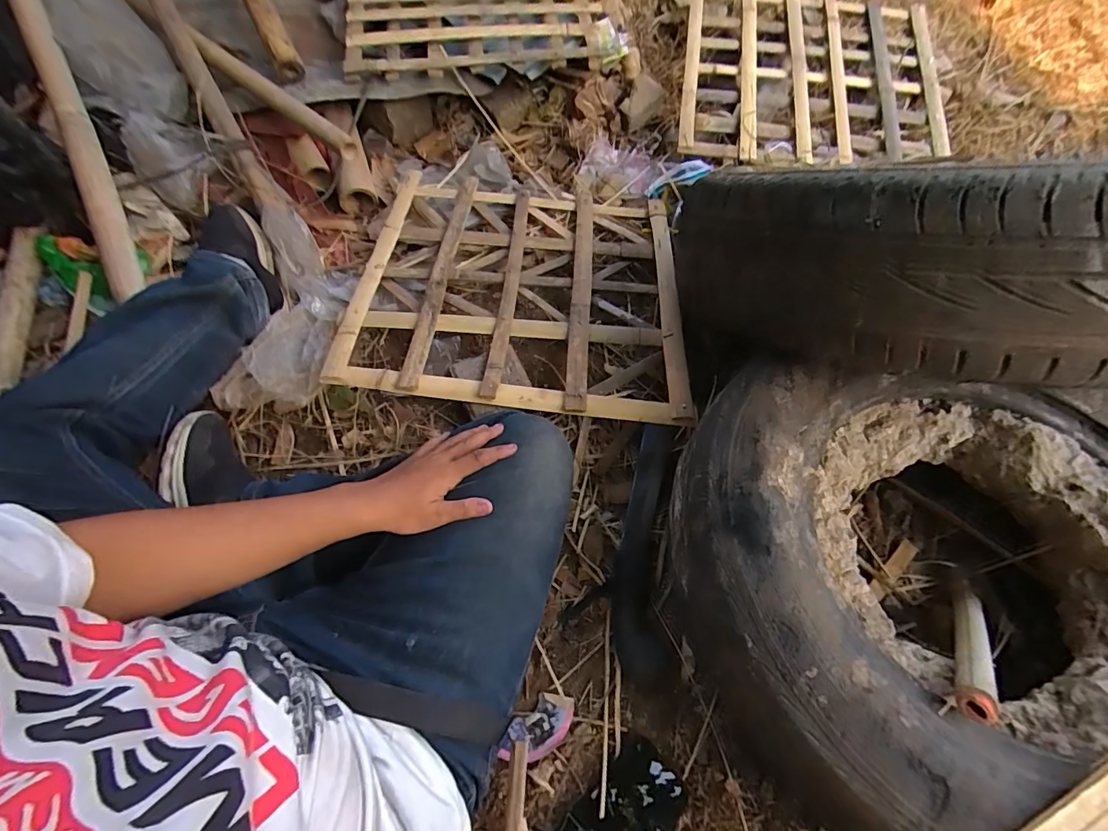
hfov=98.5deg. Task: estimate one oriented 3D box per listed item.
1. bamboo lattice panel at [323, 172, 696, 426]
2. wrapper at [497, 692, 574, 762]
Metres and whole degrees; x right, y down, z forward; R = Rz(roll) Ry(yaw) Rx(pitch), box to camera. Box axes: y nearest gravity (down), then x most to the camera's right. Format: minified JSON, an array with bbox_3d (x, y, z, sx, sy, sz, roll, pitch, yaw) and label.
[{"bbox_3d":[-0.054,-0.232,0.801,0.515,0.038,0.548,4,54,1],"label":"bamboo lattice panel"},{"bbox_3d":[-0.017,0.344,0.523,0.088,0.006,0.047,-39,68,-17],"label":"wrapper"}]

